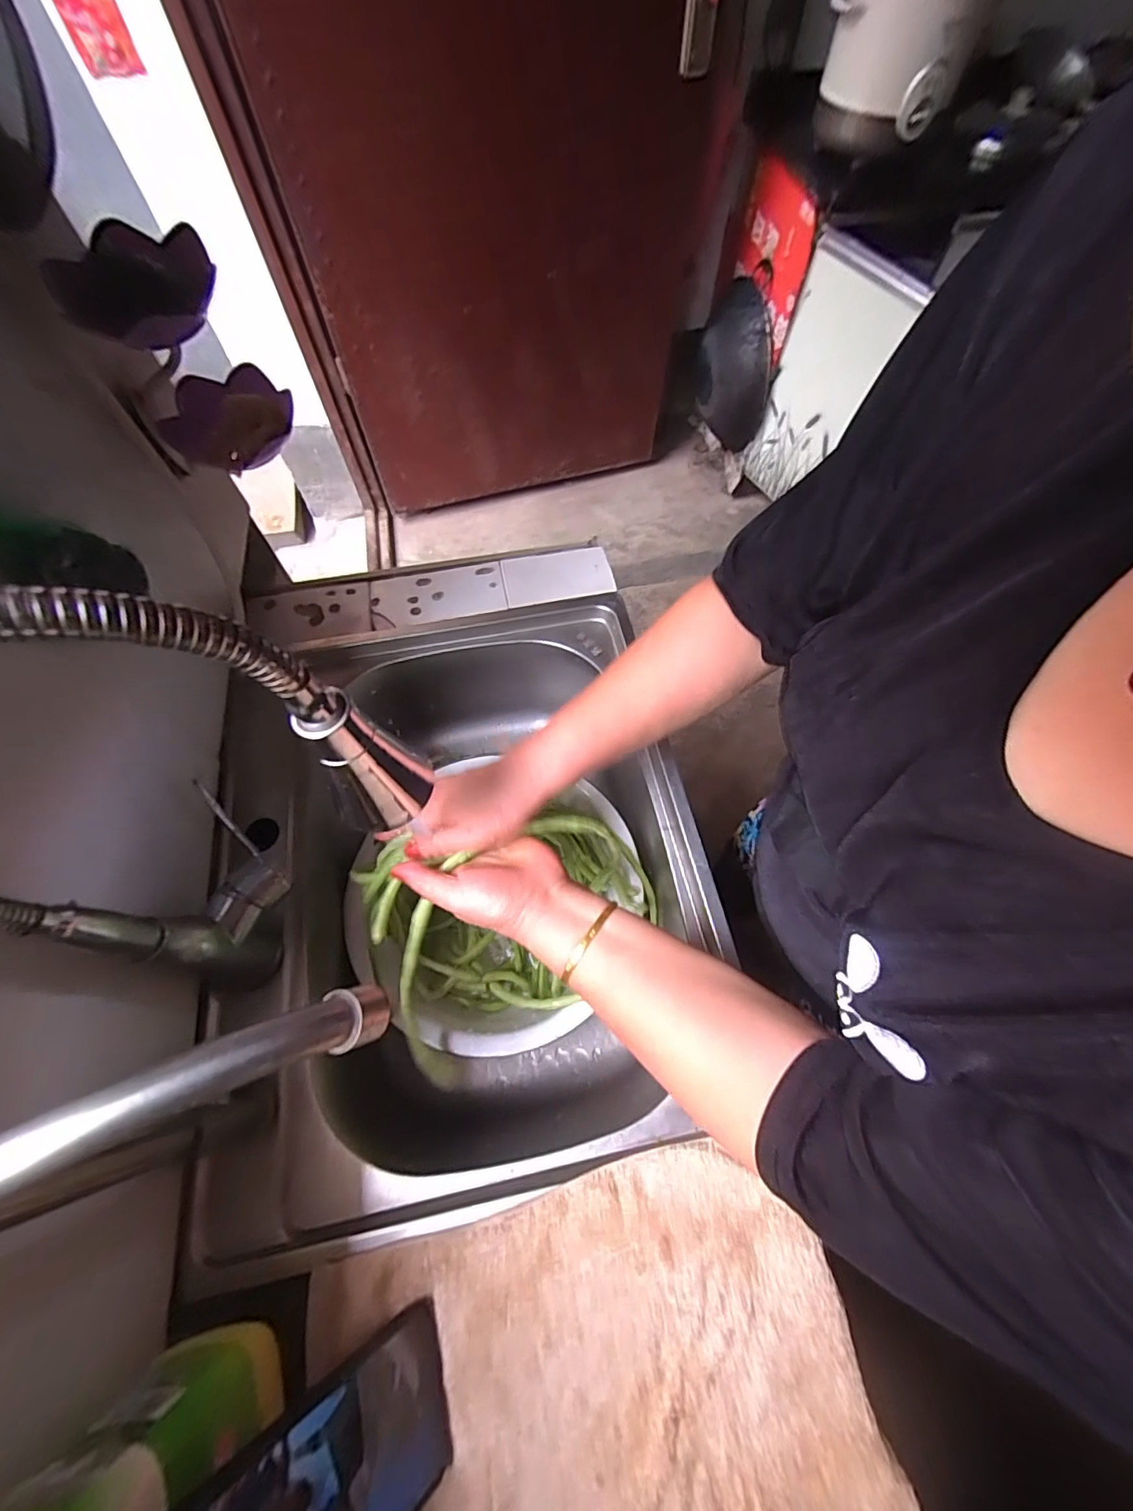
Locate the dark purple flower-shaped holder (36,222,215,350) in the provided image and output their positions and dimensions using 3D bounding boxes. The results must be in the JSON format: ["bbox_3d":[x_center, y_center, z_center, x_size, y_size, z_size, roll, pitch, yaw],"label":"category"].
[{"bbox_3d":[-0.310,-0.340,0.377,0.105,0.032,0.115,-28,66,-12],"label":"dark purple flower-shaped holder"}]

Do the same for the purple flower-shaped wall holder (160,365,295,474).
[{"bbox_3d":[-0.302,-0.302,0.463,0.107,0.045,0.123,-31,67,-14],"label":"purple flower-shaped wall holder"}]

